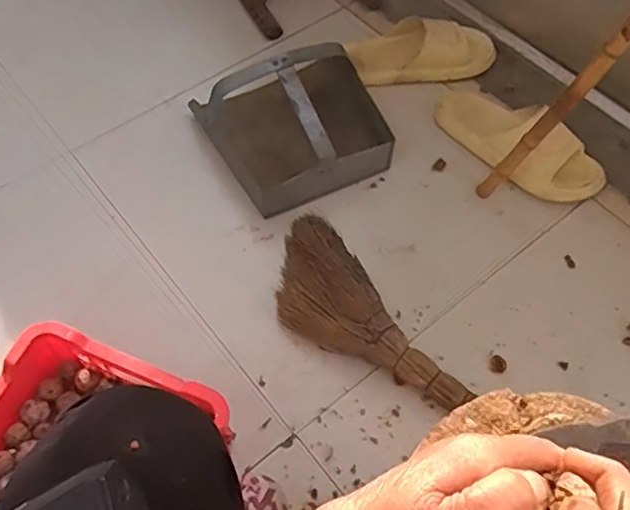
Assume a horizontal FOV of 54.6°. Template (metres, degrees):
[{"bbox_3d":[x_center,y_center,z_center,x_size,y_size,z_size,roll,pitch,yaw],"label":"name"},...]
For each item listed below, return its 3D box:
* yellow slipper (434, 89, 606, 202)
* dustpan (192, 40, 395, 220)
[{"bbox_3d":[0.334,-0.194,0.990,0.124,0.079,0.281,-36,66,-20],"label":"yellow slipper"},{"bbox_3d":[-0.023,-0.225,0.967,0.259,0.142,0.252,-28,63,-16],"label":"dustpan"}]

